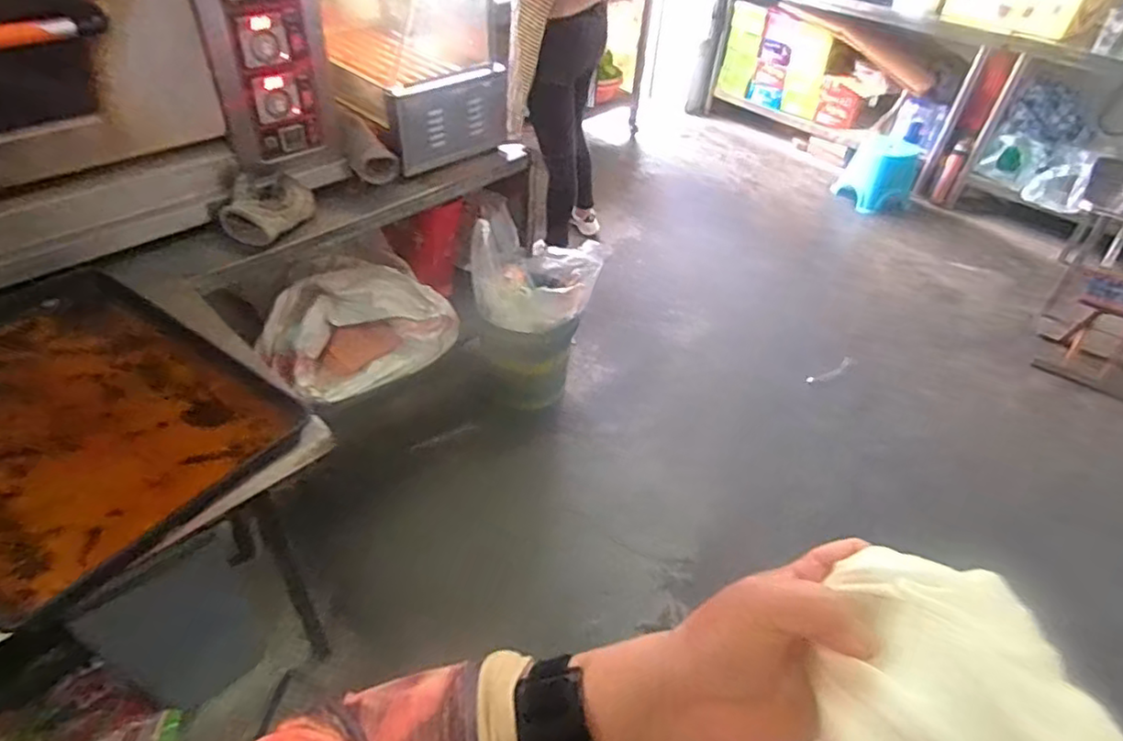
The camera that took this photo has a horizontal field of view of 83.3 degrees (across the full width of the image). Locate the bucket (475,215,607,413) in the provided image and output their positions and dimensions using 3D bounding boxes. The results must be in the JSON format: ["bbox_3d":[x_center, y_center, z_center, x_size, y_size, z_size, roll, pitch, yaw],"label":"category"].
[{"bbox_3d":[-0.082,-0.197,1.923,0.346,0.542,0.332,0,43,-5],"label":"bucket"}]

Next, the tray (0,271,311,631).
[{"bbox_3d":[-0.737,0.045,0.940,0.645,0.064,0.423,28,48,24],"label":"tray"}]

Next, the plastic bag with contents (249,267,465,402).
[{"bbox_3d":[-0.593,-0.121,1.818,0.504,0.298,0.267,-28,52,-30],"label":"plastic bag with contents"}]

